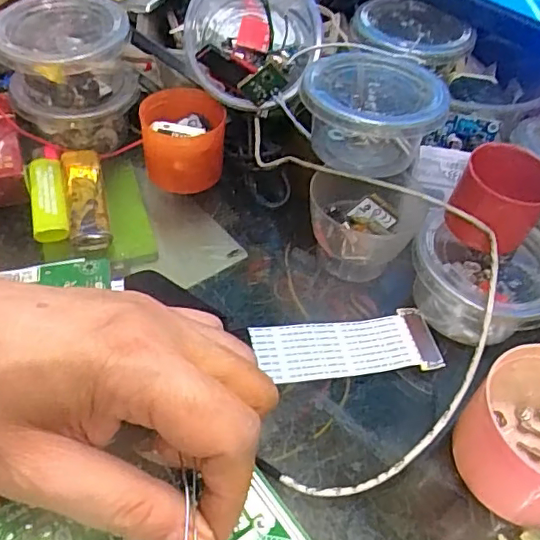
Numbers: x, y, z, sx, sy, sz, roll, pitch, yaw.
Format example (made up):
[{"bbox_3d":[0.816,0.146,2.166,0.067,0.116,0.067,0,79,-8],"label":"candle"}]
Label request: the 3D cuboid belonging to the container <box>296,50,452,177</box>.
[{"bbox_3d":[0.055,-0.086,0.321,0.072,0.044,0.073,3,48,-4],"label":"container"}]

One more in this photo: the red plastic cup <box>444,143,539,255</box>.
[{"bbox_3d":[0.120,-0.037,0.296,0.043,0.040,0.043,3,48,-4],"label":"red plastic cup"}]

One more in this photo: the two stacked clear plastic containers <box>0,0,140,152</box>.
[{"bbox_3d":[-0.125,-0.126,0.356,0.079,0.065,0.070,-8,50,-13],"label":"two stacked clear plastic containers"}]

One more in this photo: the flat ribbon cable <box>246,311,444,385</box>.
[{"bbox_3d":[0.040,0.039,0.297,0.097,0.006,0.035,-2,54,-13],"label":"flat ribbon cable"}]

